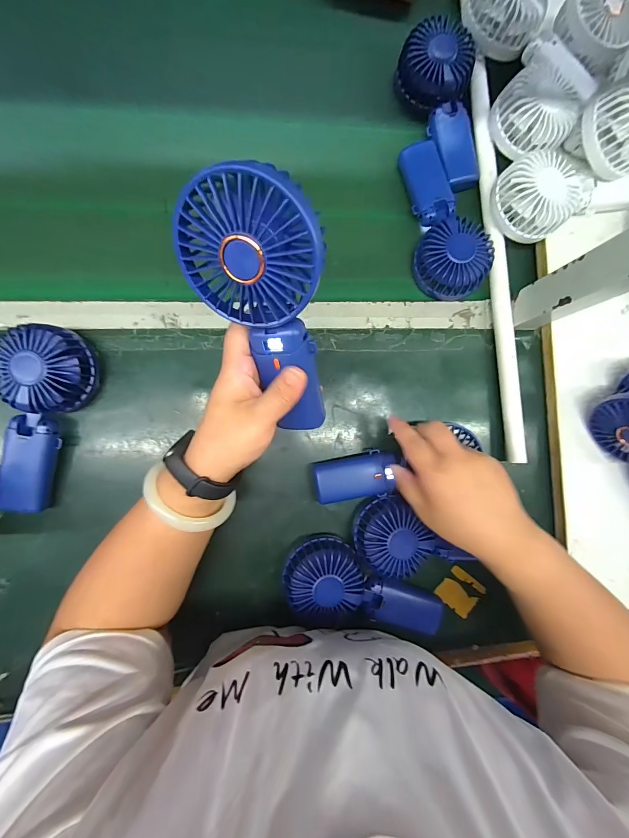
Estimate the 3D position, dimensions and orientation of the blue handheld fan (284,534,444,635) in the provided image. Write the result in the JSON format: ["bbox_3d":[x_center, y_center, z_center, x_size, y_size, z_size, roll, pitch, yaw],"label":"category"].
[{"bbox_3d":[0.056,0.188,0.386,0.190,0.047,0.081,20,88,-7],"label":"blue handheld fan"}]

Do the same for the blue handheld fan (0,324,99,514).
[{"bbox_3d":[-0.281,0.000,0.348,0.079,0.049,0.186,19,88,-7],"label":"blue handheld fan"}]

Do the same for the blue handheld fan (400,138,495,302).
[{"bbox_3d":[0.157,-0.238,0.410,0.086,0.040,0.187,-8,91,-7],"label":"blue handheld fan"}]

